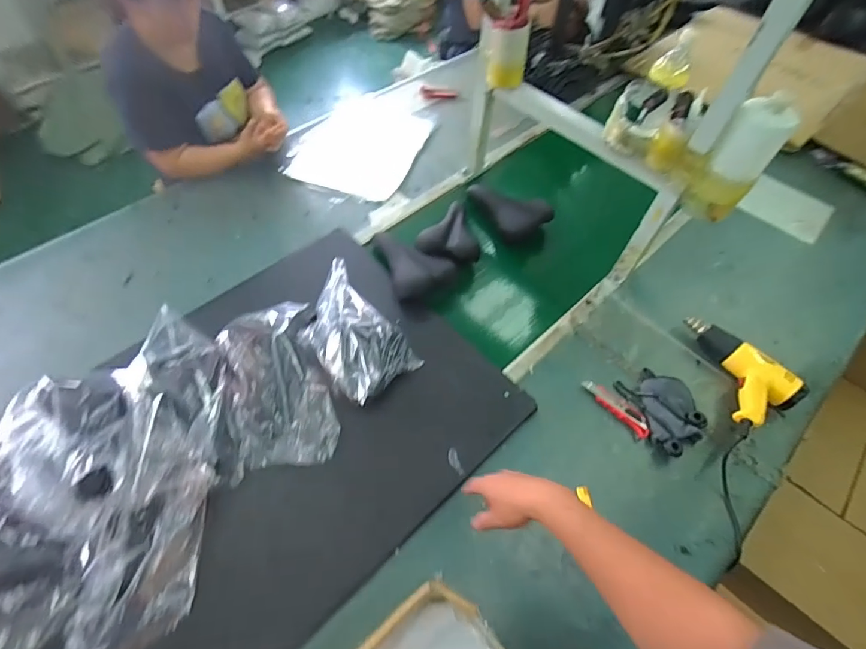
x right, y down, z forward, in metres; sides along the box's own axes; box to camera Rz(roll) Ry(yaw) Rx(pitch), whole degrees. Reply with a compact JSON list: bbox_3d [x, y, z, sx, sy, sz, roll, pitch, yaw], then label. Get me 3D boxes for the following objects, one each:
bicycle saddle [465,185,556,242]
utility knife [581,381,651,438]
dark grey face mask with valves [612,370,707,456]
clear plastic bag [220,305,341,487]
[{"bbox_3d":[0.196,-0.325,1.233,0.128,0.084,0.252,-36,51,-21],"label":"bicycle saddle"},{"bbox_3d":[0.396,0.174,0.944,0.045,0.010,0.161,-38,66,-24],"label":"utility knife"},{"bbox_3d":[0.496,0.171,0.933,0.141,0.041,0.182,-20,60,-15],"label":"dark grey face mask with valves"},{"bbox_3d":[-0.319,0.113,0.876,0.208,0.087,0.326,-12,59,-11],"label":"clear plastic bag"}]

